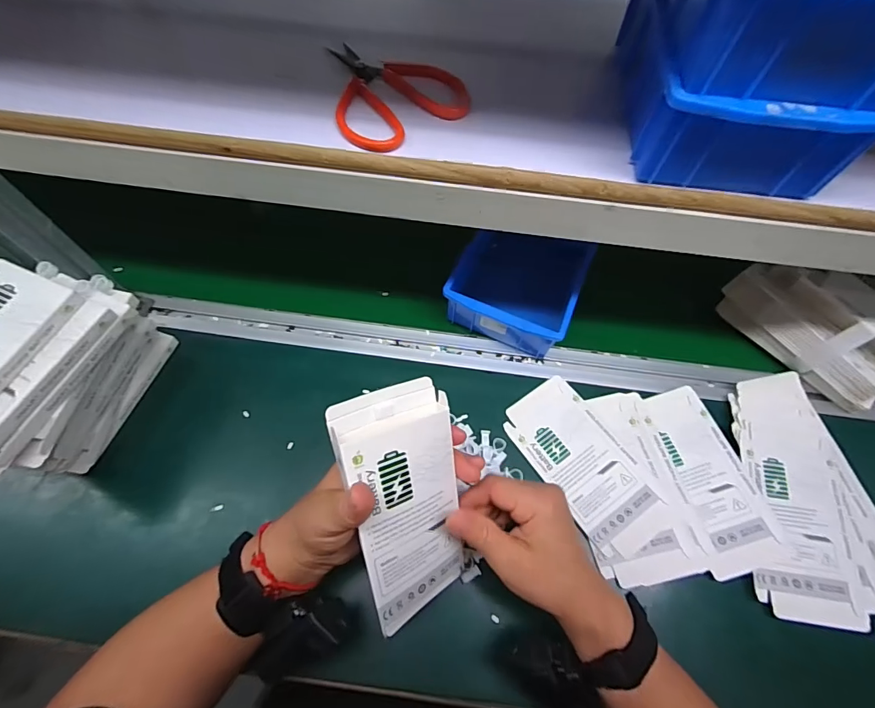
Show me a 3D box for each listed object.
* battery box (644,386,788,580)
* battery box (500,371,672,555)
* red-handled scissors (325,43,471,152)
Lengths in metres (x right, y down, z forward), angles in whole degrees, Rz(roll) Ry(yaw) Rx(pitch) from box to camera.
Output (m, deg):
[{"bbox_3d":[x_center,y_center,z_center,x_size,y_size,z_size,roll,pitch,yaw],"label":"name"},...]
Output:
[{"bbox_3d":[0.269,0.120,0.423,0.067,0.008,0.177,-17,63,2],"label":"battery box"},{"bbox_3d":[0.142,0.103,0.430,0.085,0.004,0.156,-32,68,-17],"label":"battery box"},{"bbox_3d":[-0.030,-0.200,0.322,0.099,0.015,0.112,-14,64,-9],"label":"red-handled scissors"}]

